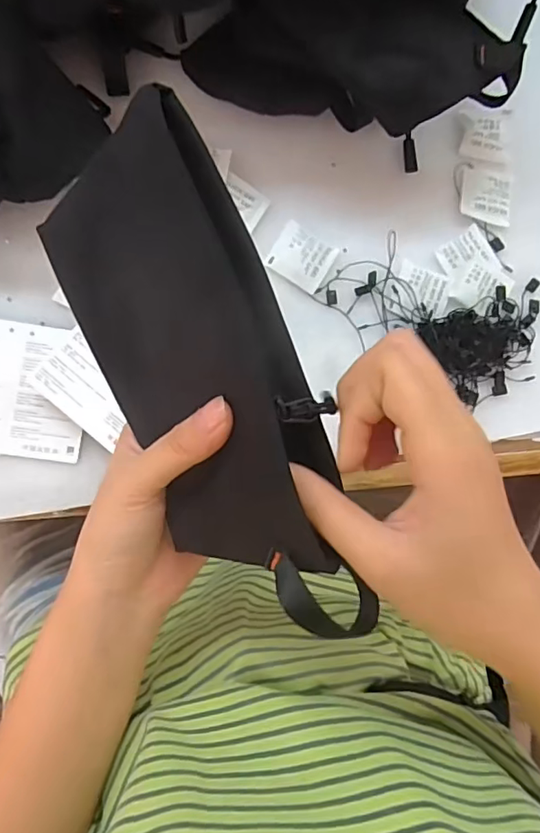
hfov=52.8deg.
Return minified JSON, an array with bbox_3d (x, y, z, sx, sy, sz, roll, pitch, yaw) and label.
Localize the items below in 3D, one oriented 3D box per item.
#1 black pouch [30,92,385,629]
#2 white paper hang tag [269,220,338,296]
[{"bbox_3d":[-0.026,-0.008,0.222,0.091,0.016,0.207,-22,93,29],"label":"black pouch"},{"bbox_3d":[0.023,-0.113,0.388,0.041,0.004,0.039,30,84,-3],"label":"white paper hang tag"}]

